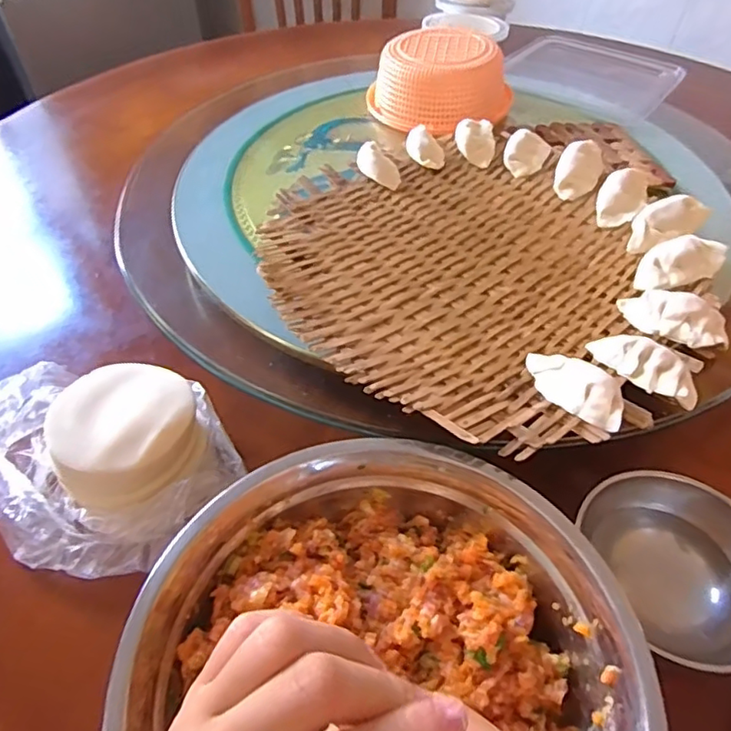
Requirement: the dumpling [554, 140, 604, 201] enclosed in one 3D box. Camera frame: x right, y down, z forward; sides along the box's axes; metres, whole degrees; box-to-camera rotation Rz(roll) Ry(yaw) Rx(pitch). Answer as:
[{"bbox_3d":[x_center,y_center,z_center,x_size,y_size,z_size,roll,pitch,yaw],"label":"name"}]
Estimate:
[{"bbox_3d":[0.205,-0.189,0.554,0.040,0.028,0.063,22,51,18],"label":"dumpling"}]

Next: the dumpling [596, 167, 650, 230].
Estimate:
[{"bbox_3d":[0.235,-0.152,0.526,0.041,0.037,0.055,17,50,14],"label":"dumpling"}]

